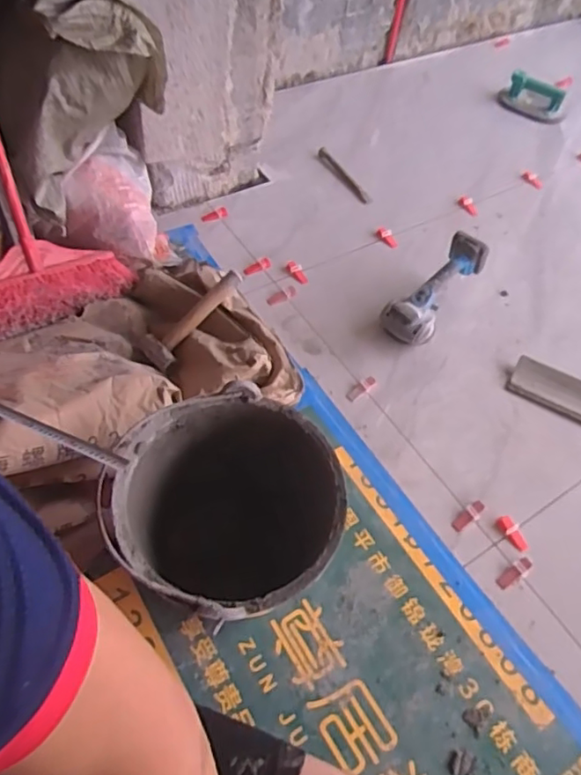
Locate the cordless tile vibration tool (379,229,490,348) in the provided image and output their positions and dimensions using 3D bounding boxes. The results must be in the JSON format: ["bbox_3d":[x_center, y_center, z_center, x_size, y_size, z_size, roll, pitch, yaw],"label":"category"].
[{"bbox_3d":[0.326,-0.219,1.280,0.103,0.101,0.288,38,77,22],"label":"cordless tile vibration tool"}]

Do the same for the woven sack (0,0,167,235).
[{"bbox_3d":[-0.404,-0.552,1.094,0.324,0.377,0.146,-24,61,-21],"label":"woven sack"}]

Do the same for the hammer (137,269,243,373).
[{"bbox_3d":[-0.192,-0.142,1.146,0.242,0.032,0.082,-44,66,-6],"label":"hammer"}]

